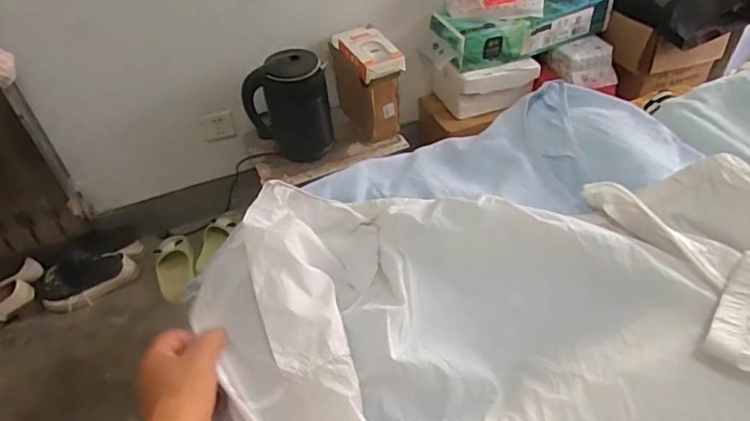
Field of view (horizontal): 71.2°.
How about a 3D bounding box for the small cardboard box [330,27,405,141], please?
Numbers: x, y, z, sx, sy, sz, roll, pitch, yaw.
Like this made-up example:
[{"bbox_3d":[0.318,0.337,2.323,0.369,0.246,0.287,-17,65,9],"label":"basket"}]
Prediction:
[{"bbox_3d":[-0.017,-0.335,1.399,0.130,0.239,0.204,-18,46,-14],"label":"small cardboard box"}]

